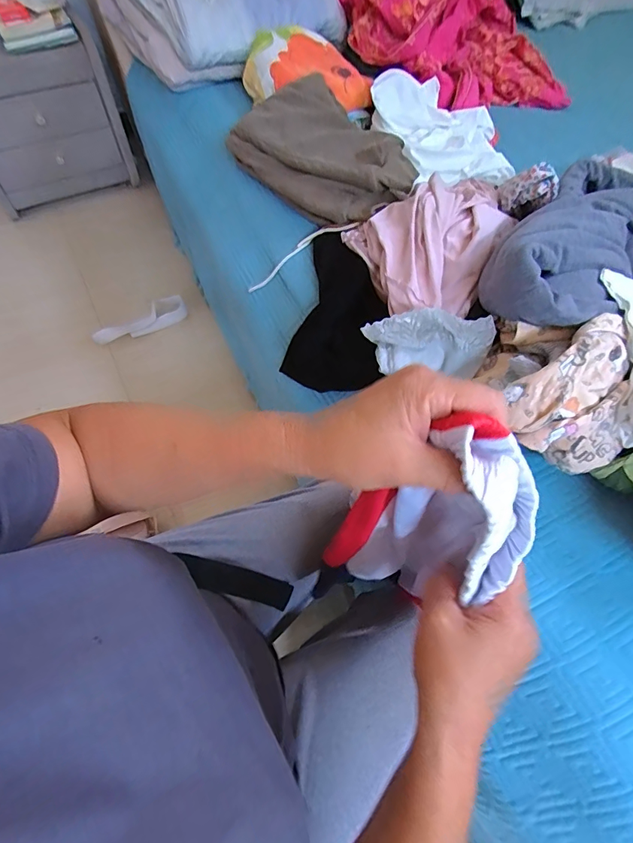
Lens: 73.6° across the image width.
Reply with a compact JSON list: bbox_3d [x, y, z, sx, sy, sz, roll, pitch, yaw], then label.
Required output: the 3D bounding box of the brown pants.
[{"bbox_3d":[0.009,-0.520,0.839,0.201,0.117,0.388,-35,69,-20],"label":"brown pants"}]

